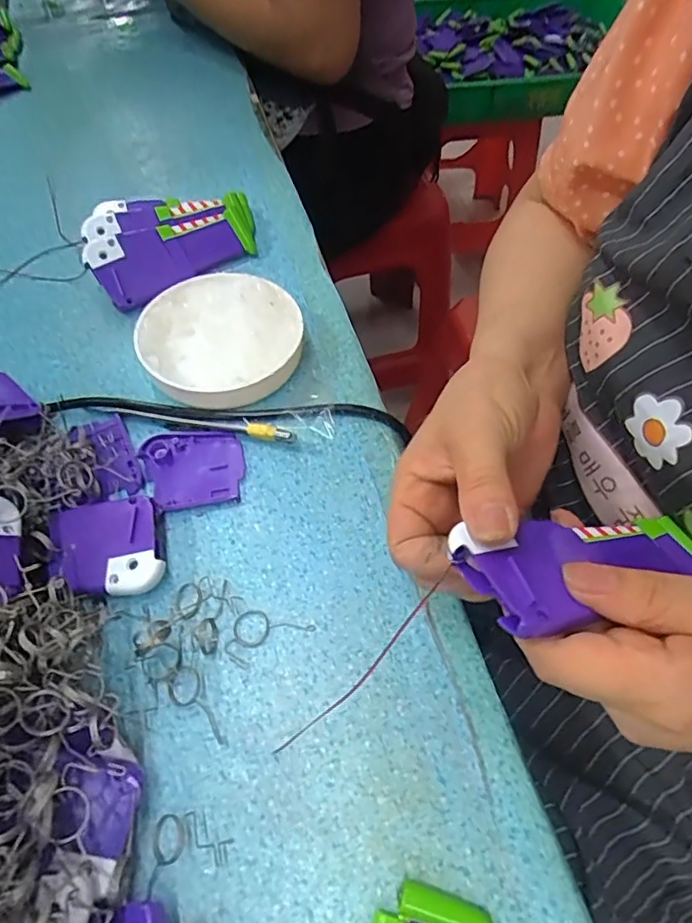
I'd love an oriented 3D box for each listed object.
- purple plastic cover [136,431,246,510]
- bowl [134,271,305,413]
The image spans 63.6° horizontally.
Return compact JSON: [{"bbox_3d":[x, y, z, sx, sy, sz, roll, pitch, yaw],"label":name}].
[{"bbox_3d":[-0.093,0.004,0.335,0.060,0.007,0.050,-5,58,-4],"label":"purple plastic cover"},{"bbox_3d":[-0.082,-0.080,0.374,0.104,0.027,0.106,0,58,-1],"label":"bowl"}]

